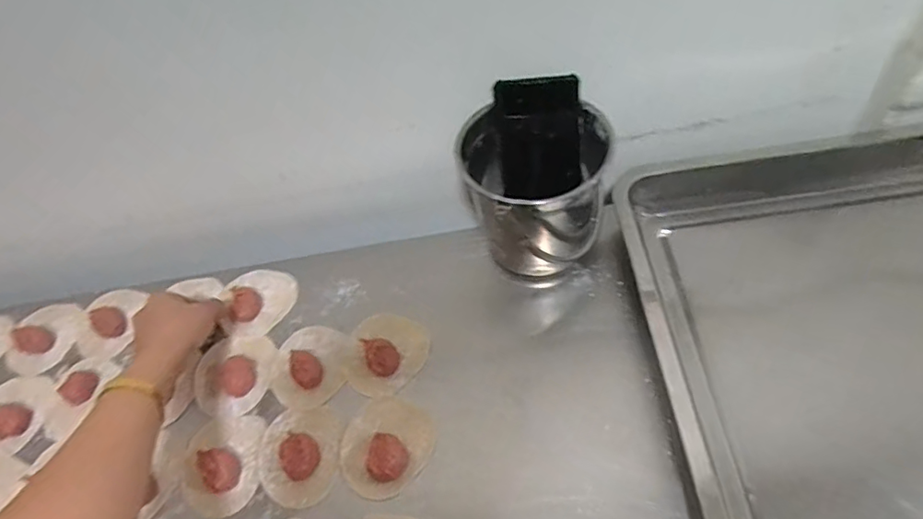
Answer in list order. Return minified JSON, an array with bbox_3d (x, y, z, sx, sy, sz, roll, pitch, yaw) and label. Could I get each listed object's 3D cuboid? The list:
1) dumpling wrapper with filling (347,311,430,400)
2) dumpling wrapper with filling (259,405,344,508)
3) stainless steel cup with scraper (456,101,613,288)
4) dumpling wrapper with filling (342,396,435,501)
[{"bbox_3d":[-0.074,0.084,0.528,0.076,0.026,0.082,-5,55,7],"label":"dumpling wrapper with filling"},{"bbox_3d":[-0.143,0.168,0.485,0.071,0.026,0.081,-4,55,8],"label":"dumpling wrapper with filling"},{"bbox_3d":[0.063,-0.056,0.530,0.131,0.129,0.126,-5,55,7],"label":"stainless steel cup with scraper"},{"bbox_3d":[-0.066,0.160,0.484,0.076,0.016,0.083,-5,55,7],"label":"dumpling wrapper with filling"}]

